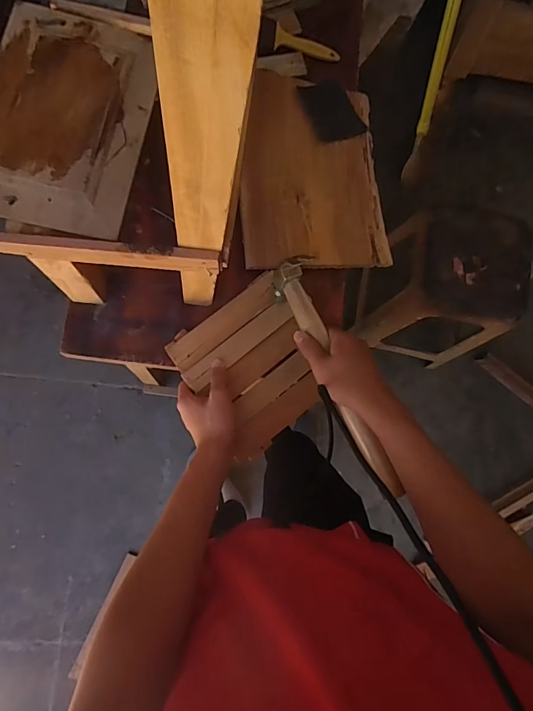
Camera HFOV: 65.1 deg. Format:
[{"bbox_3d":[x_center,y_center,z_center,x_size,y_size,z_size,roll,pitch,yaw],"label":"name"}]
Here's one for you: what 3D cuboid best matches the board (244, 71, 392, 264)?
[{"bbox_3d":[0.070,-0.284,0.650,0.228,0.015,0.300,-4,84,-16],"label":"board"}]

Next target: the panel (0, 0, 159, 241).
[{"bbox_3d":[-0.191,-0.225,0.393,0.152,0.015,0.213,12,84,-2],"label":"panel"}]

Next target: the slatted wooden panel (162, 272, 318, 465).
[{"bbox_3d":[-0.016,0.014,0.591,0.174,0.023,0.197,-36,87,-6],"label":"slatted wooden panel"}]

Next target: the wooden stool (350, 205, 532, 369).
[{"bbox_3d":[0.427,-0.171,1.082,0.290,0.342,0.284,15,79,-7],"label":"wooden stool"}]

